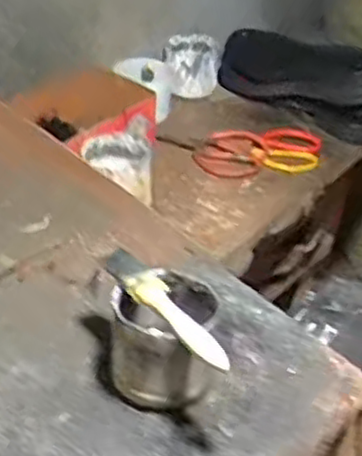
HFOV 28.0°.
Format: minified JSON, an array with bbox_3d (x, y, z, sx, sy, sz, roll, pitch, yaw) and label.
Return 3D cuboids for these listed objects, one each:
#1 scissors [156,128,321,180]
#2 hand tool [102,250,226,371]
[{"bbox_3d":[0.093,-0.112,1.045,0.229,0.013,0.108,-2,37,-6],"label":"scissors"},{"bbox_3d":[-0.012,0.062,0.592,0.027,0.015,0.149,-25,44,-31],"label":"hand tool"}]

